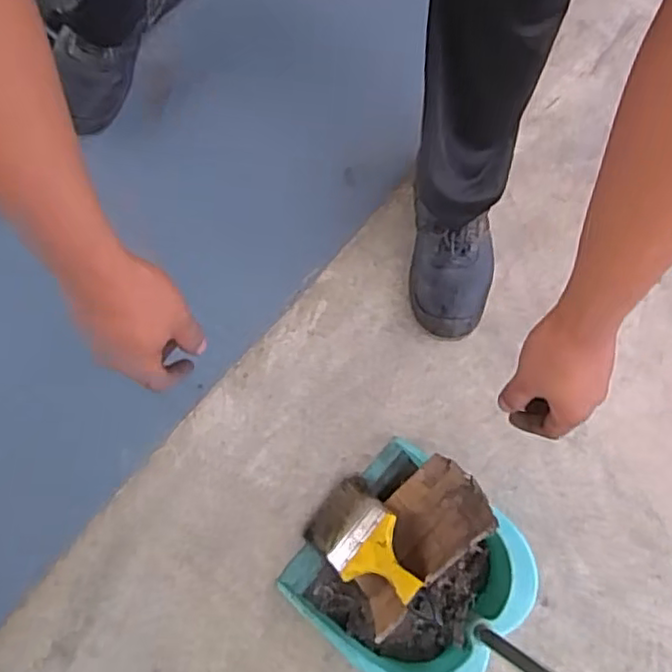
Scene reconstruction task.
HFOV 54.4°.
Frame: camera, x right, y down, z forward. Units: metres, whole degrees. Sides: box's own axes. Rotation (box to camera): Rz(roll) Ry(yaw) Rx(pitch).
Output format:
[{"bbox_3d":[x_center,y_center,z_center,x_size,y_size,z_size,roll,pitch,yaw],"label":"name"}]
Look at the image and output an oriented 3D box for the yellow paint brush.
[{"bbox_3d":[0.040,0.252,0.803,0.103,0.020,0.191,-50,38,-10],"label":"yellow paint brush"}]

